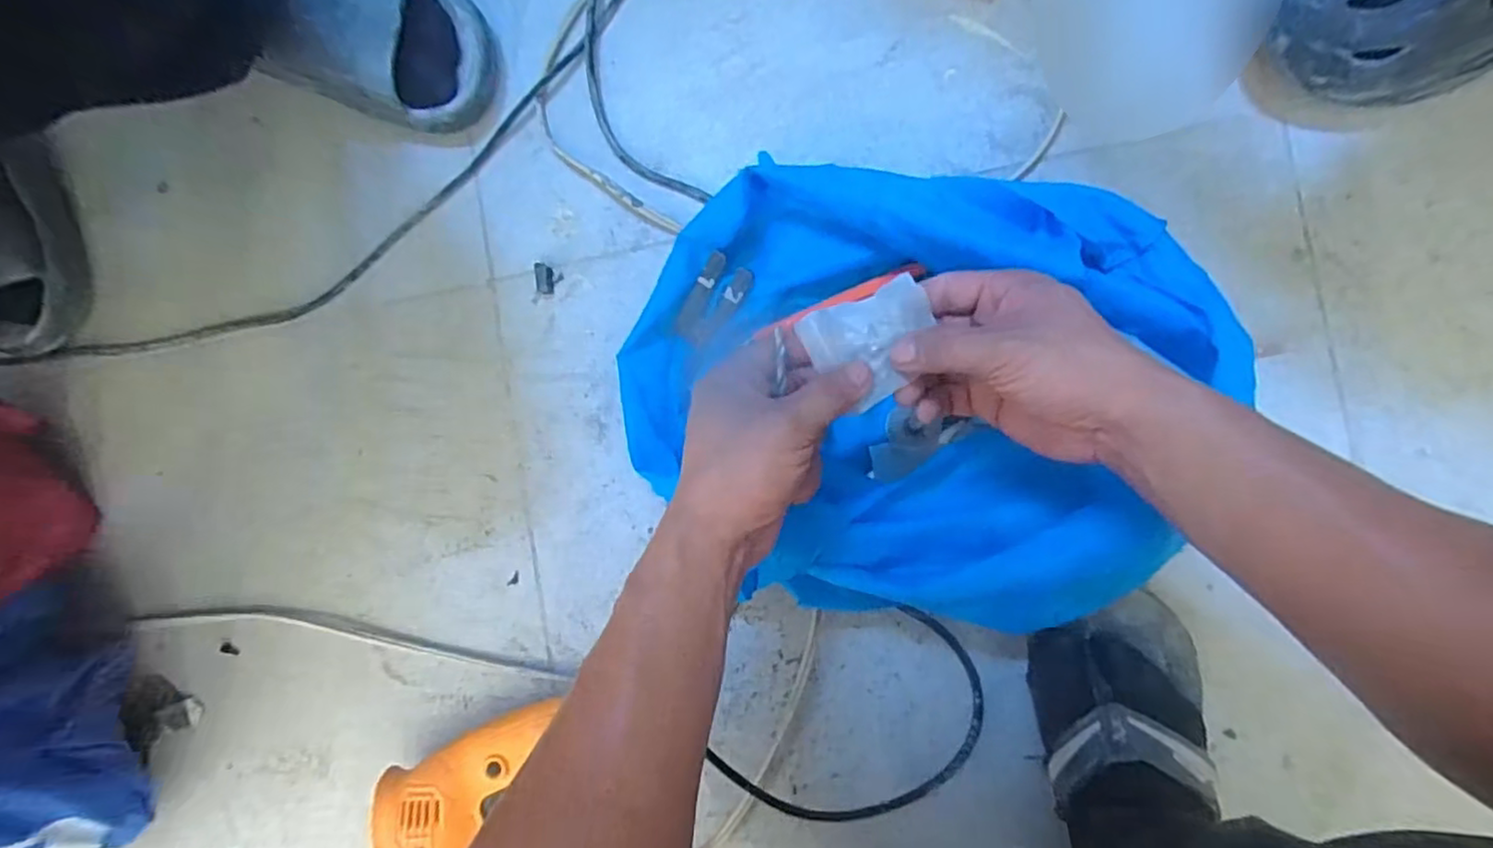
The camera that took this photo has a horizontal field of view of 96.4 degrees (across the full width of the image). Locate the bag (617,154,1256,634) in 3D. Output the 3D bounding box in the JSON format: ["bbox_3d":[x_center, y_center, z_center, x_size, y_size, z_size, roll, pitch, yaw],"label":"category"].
[{"bbox_3d":[0.115,-0.020,0.445,0.400,0.106,0.287,9,91,9],"label":"bag"}]

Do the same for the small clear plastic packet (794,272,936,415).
[{"bbox_3d":[0.070,-0.042,0.354,0.067,0.016,0.057,-24,83,6],"label":"small clear plastic packet"}]

